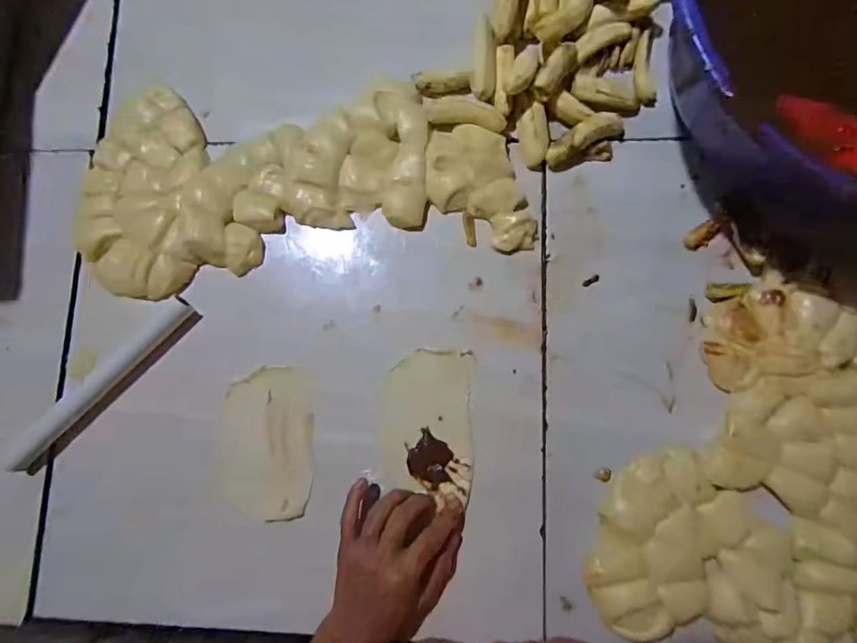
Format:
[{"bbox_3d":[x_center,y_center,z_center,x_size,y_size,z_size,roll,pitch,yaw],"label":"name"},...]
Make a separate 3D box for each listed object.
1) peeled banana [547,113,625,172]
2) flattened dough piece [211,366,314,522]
[{"bbox_3d":[0.162,-0.186,0.476,0.090,0.032,0.027,-30,83,0],"label":"peeled banana"},{"bbox_3d":[-0.167,0.122,0.475,0.097,0.008,0.145,0,85,-4],"label":"flattened dough piece"}]

